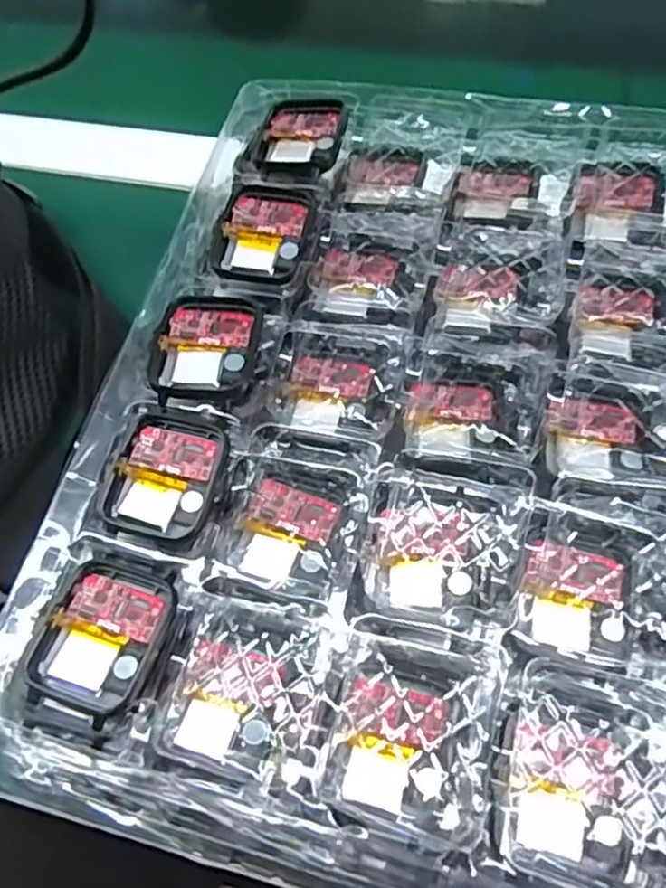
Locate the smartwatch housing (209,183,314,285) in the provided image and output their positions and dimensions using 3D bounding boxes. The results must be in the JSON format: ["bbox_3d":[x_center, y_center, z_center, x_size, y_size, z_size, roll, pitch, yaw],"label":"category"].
[{"bbox_3d":[-0.029,-0.088,0.275,0.038,0.007,0.043,11,66,10],"label":"smartwatch housing"}]

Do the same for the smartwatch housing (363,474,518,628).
[{"bbox_3d":[0.035,0.035,0.218,0.045,0.007,0.043,11,78,15],"label":"smartwatch housing"}]

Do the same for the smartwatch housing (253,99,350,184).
[{"bbox_3d":[-0.014,-0.136,0.295,0.038,0.008,0.047,12,66,11],"label":"smartwatch housing"}]

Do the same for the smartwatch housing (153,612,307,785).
[{"bbox_3d":[-0.030,0.075,0.203,0.037,0.008,0.043,15,66,12],"label":"smartwatch housing"}]

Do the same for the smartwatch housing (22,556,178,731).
[{"bbox_3d":[-0.072,0.060,0.210,0.039,0.010,0.046,13,66,11],"label":"smartwatch housing"}]

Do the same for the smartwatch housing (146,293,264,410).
[{"bbox_3d":[-0.046,-0.036,0.250,0.037,0.010,0.047,5,65,7],"label":"smartwatch housing"}]

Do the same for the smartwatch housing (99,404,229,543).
[{"bbox_3d":[-0.057,0.010,0.233,0.038,0.008,0.044,12,66,11],"label":"smartwatch housing"}]

